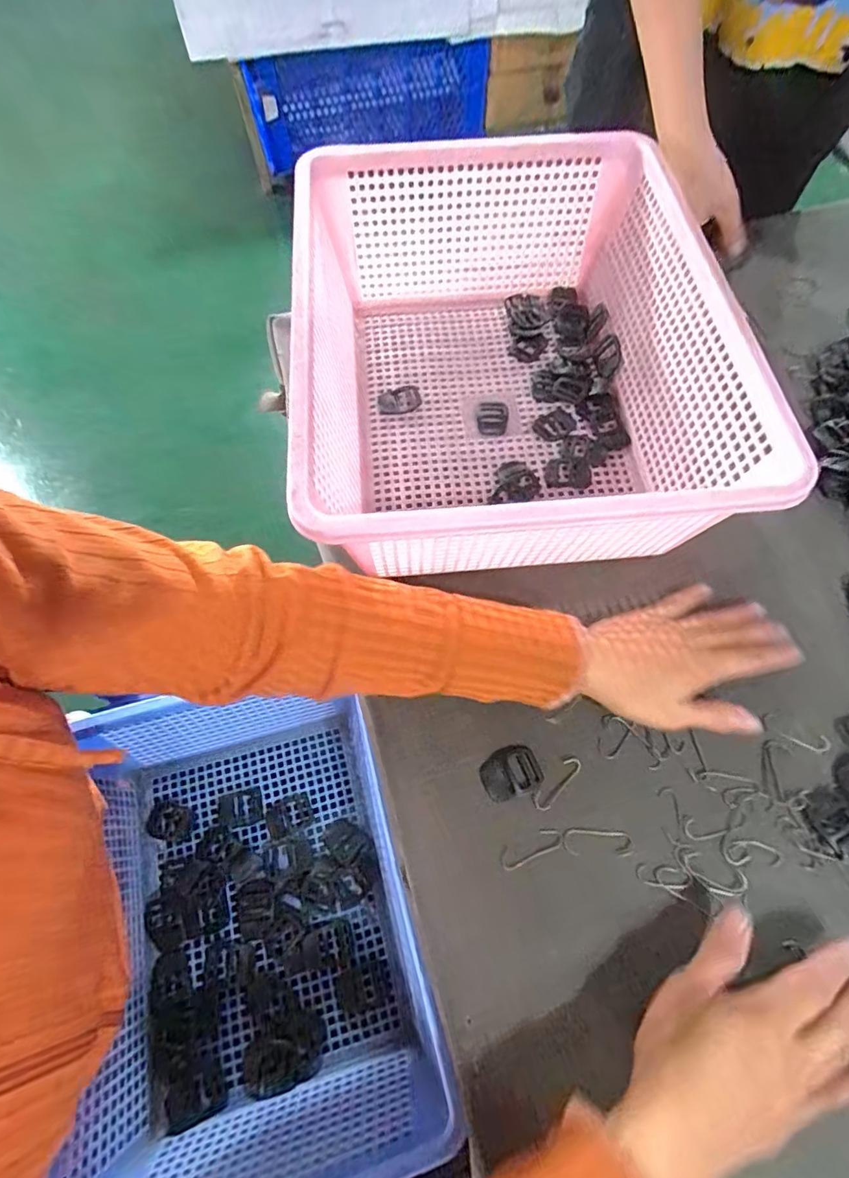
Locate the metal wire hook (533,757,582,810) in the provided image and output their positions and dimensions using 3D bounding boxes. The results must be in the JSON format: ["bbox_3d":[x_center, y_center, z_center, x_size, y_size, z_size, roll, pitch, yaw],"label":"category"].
[{"bbox_3d":[0.089,0.130,0.340,0.013,0.004,0.042,42,70,17],"label":"metal wire hook"}]

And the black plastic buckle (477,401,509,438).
[{"bbox_3d":[0.062,-0.154,0.456,0.027,0.004,0.040,5,66,3],"label":"black plastic buckle"}]

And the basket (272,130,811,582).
[{"bbox_3d":[0.059,-0.182,0.404,0.287,0.126,0.373,-5,66,-1],"label":"basket"}]

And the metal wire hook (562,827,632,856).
[{"bbox_3d":[0.112,0.163,0.325,0.044,0.004,0.016,1,65,-1],"label":"metal wire hook"}]

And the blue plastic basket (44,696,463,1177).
[{"bbox_3d":[-0.125,0.227,0.364,0.222,0.101,0.291,-12,65,-7],"label":"blue plastic basket"}]

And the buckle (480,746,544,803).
[{"bbox_3d":[0.059,0.125,0.343,0.040,0.004,0.029,-14,67,-6],"label":"buckle"}]

